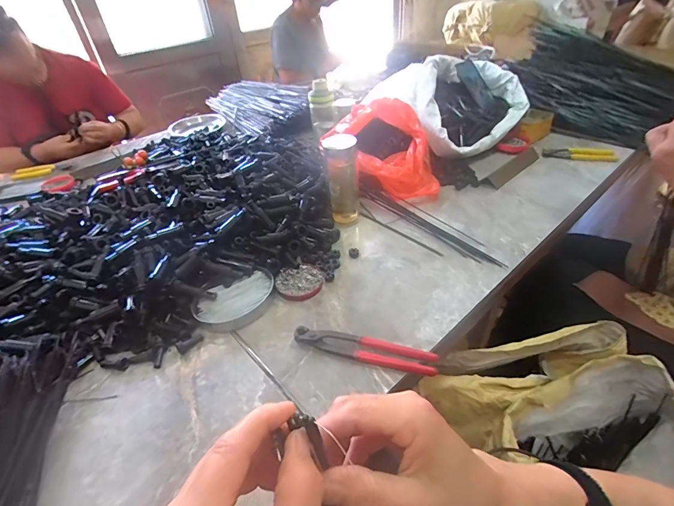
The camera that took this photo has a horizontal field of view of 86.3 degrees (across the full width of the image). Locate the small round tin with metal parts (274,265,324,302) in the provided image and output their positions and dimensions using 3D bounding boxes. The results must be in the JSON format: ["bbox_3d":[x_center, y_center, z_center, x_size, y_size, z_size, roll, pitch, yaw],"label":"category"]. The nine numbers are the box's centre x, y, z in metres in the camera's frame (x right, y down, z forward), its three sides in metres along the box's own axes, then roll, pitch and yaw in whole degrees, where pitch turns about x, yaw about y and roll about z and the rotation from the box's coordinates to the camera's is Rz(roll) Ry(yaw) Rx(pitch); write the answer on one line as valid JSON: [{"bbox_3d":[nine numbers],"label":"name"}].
[{"bbox_3d":[-0.063,0.051,0.621,0.080,0.015,0.066,-17,41,-15],"label":"small round tin with metal parts"}]

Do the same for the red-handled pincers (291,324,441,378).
[{"bbox_3d":[0.037,0.136,0.508,0.200,0.018,0.038,7,41,14],"label":"red-handled pincers"}]

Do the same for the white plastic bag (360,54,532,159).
[{"bbox_3d":[0.322,-0.444,1.016,0.328,0.160,0.380,-19,42,-17],"label":"white plastic bag"}]

